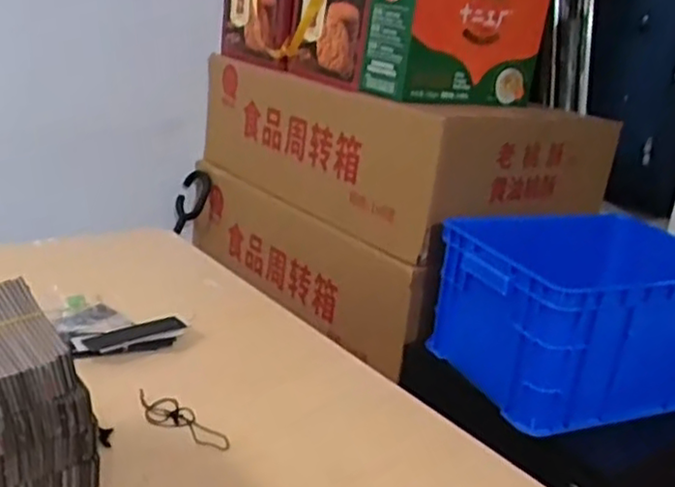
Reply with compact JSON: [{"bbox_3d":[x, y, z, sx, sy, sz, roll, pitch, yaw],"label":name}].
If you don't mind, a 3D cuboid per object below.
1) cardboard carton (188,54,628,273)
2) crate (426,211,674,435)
[{"bbox_3d":[0.150,-0.230,1.604,0.602,0.246,0.781,-7,23,-37],"label":"cardboard carton"},{"bbox_3d":[0.382,0.101,1.142,0.406,0.206,0.333,-4,22,-31],"label":"crate"}]

